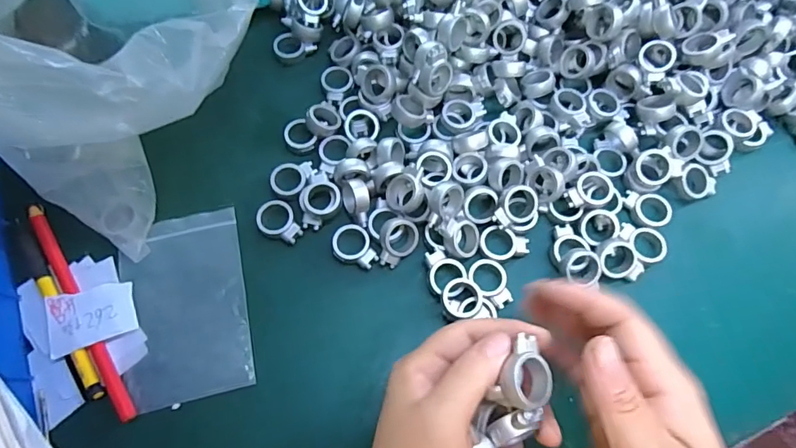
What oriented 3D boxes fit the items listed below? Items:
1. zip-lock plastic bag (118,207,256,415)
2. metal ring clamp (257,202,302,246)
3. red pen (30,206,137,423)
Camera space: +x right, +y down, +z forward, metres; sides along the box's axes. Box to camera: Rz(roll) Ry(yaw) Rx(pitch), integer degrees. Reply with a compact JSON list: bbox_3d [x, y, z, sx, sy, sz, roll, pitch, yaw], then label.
[{"bbox_3d":[-0.141,0.053,0.312,0.075,0.006,0.123,-13,69,-7],"label":"zip-lock plastic bag"},{"bbox_3d":[-0.083,-0.001,0.329,0.034,0.010,0.025,37,73,12],"label":"metal ring clamp"},{"bbox_3d":[-0.207,0.053,0.302,0.009,0.011,0.163,-32,73,-12],"label":"red pen"}]

